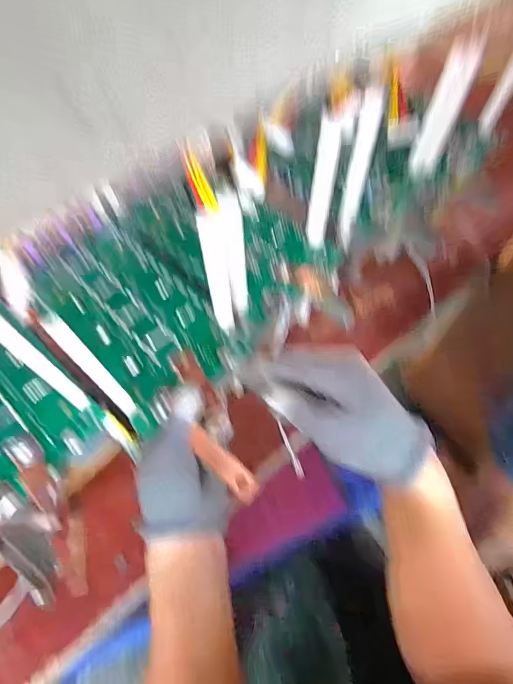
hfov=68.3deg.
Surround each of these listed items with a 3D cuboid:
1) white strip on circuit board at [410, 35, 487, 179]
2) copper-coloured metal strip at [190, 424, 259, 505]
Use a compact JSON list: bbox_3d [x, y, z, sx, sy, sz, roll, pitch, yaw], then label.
[{"bbox_3d":[0.202,-0.244,0.416,0.031,0.147,0.020,26,64,16],"label":"white strip on circuit board"},{"bbox_3d":[-0.026,0.103,0.315,0.021,0.006,0.078,-44,103,-21],"label":"copper-coloured metal strip"}]

